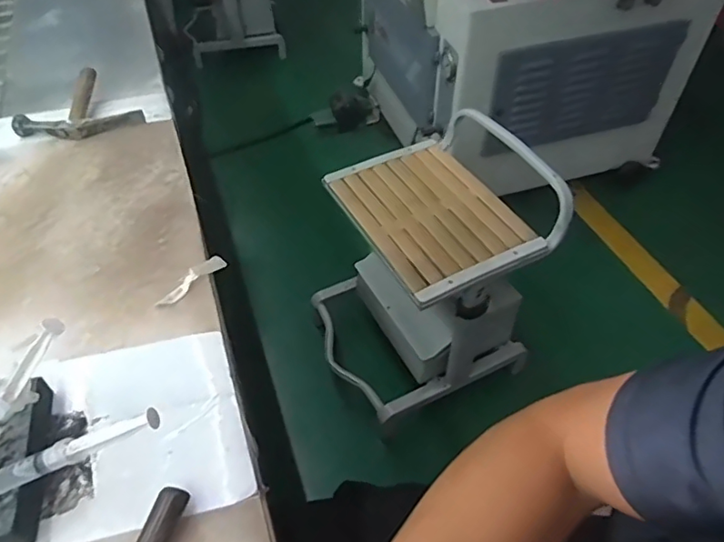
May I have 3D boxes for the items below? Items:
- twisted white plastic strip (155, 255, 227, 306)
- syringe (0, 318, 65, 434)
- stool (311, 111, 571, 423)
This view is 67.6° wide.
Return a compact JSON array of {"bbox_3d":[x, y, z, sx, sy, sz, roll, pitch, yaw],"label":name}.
[{"bbox_3d":[-0.184,0.009,0.582,0.022,0.008,0.085,28,55,23],"label":"twisted white plastic strip"},{"bbox_3d":[-0.258,0.102,0.385,0.024,0.019,0.167,44,103,32],"label":"syringe"},{"bbox_3d":[0.125,-0.001,1.172,0.410,0.442,0.389,-20,51,-15],"label":"stool"}]

